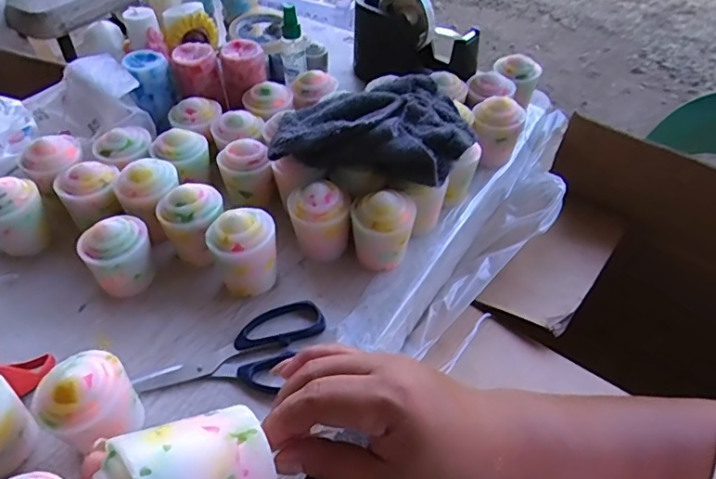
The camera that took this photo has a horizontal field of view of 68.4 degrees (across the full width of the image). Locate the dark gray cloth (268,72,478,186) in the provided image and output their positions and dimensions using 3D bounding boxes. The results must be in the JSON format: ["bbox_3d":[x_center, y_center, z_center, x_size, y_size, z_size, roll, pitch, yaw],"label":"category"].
[{"bbox_3d":[0.021,-0.123,0.522,0.177,0.054,0.151,9,47,7],"label":"dark gray cloth"}]

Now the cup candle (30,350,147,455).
[{"bbox_3d":[-0.179,0.117,0.361,0.060,0.074,0.054,35,55,27],"label":"cup candle"}]

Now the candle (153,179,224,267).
[{"bbox_3d":[-0.152,-0.017,0.486,0.050,0.063,0.047,1,47,-1],"label":"candle"}]

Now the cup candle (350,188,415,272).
[{"bbox_3d":[0.022,-0.015,0.488,0.055,0.073,0.058,3,47,1],"label":"cup candle"}]

